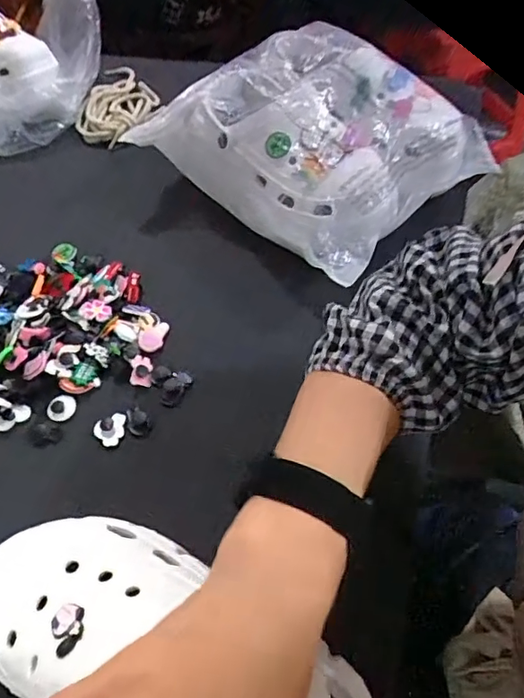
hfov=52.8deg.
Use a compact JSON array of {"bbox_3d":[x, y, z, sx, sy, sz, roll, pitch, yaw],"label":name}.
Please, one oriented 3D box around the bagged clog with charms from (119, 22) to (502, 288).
[{"bbox_3d":[0.052,-0.233,0.555,0.293,0.101,0.260,34,65,25],"label":"bagged clog with charms"}]

